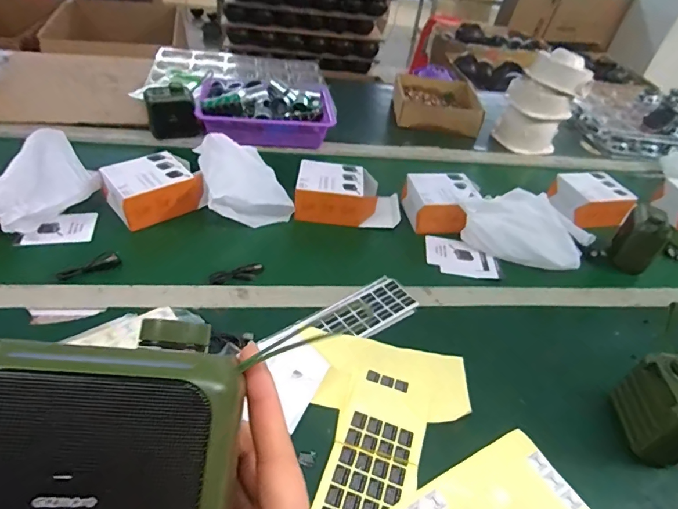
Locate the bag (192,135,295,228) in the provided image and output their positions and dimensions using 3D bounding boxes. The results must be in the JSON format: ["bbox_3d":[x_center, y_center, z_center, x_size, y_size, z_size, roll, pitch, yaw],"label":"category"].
[{"bbox_3d":[-0.166,-0.129,0.741,0.129,0.079,0.169,-8,44,-21],"label":"bag"}]

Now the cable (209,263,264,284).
[{"bbox_3d":[-0.145,0.028,0.615,0.075,0.016,0.020,-9,44,-22],"label":"cable"}]

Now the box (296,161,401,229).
[{"bbox_3d":[0.019,-0.103,0.747,0.175,0.056,0.101,11,40,1],"label":"box"}]

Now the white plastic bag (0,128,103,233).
[{"bbox_3d":[-0.437,-0.110,0.654,0.093,0.080,0.179,5,41,-7],"label":"white plastic bag"}]

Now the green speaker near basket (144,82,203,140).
[{"bbox_3d":[-0.332,-0.286,0.863,0.094,0.101,0.027,-10,45,-23],"label":"green speaker near basket"}]

